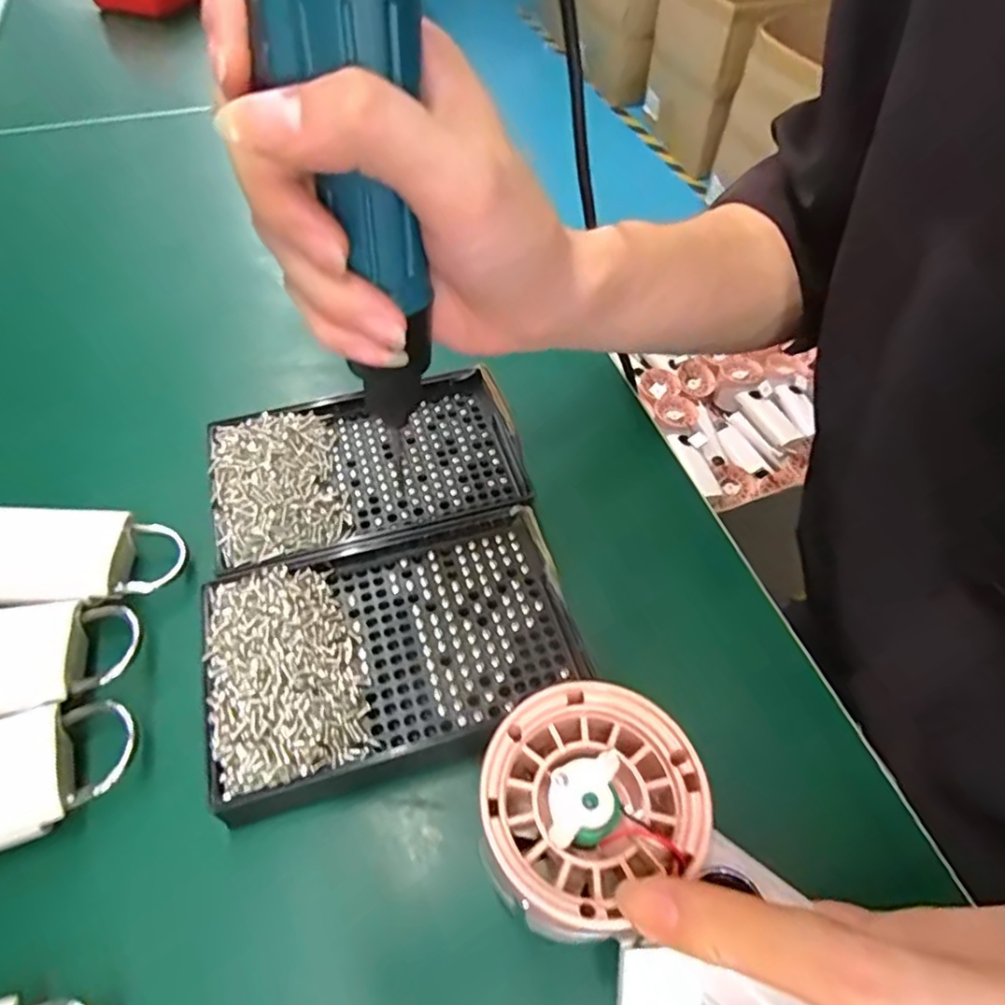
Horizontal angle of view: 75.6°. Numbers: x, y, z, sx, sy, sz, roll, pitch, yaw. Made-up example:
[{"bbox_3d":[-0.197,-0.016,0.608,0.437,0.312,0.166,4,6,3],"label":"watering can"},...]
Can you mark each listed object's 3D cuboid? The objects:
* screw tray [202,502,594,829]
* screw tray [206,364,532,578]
[{"bbox_3d":[-0.040,0.053,0.244,0.135,0.014,0.089,-14,55,-12],"label":"screw tray"},{"bbox_3d":[-0.062,-0.020,0.298,0.136,0.014,0.091,-15,55,-13],"label":"screw tray"}]

